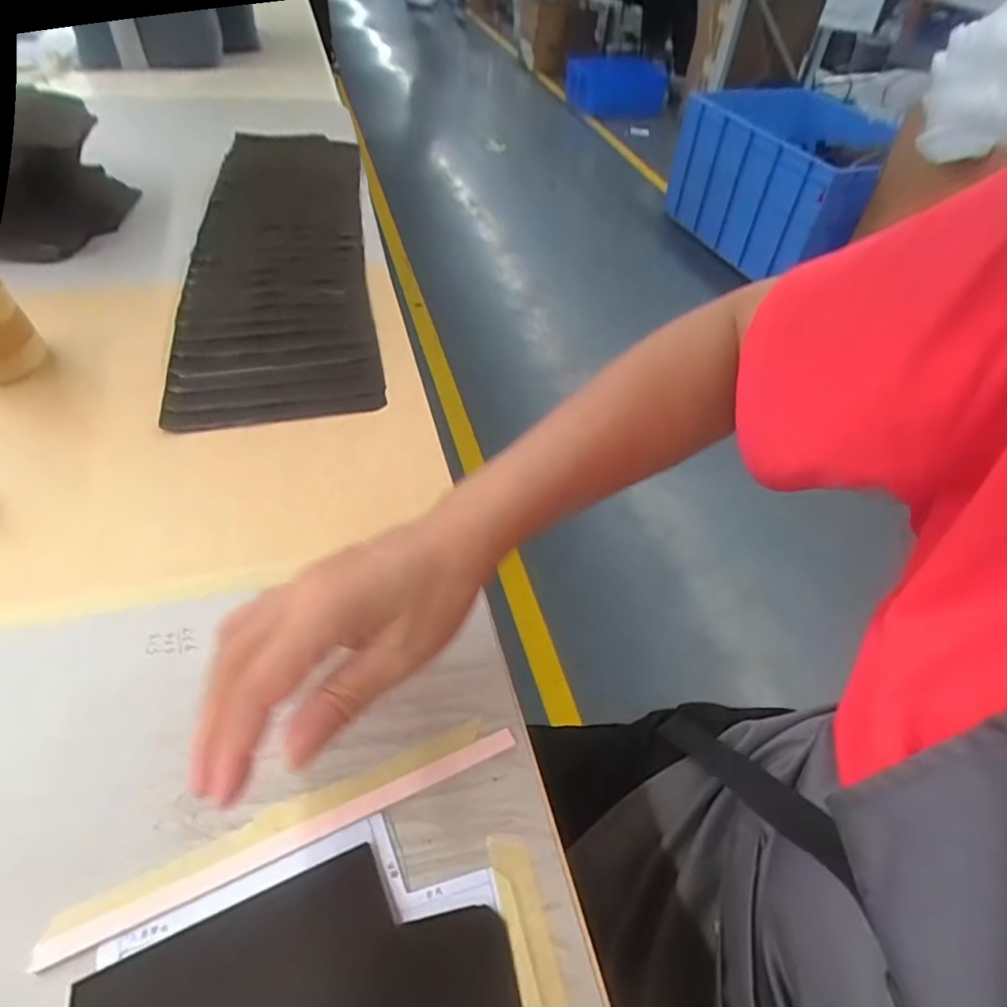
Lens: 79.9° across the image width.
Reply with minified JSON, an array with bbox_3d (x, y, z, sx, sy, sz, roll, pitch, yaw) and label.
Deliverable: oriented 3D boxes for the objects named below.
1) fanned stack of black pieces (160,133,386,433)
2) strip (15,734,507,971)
[{"bbox_3d":[-0.241,-0.293,0.664,0.172,0.018,0.606,-6,50,-10],"label":"fanned stack of black pieces"},{"bbox_3d":[-0.095,0.155,0.284,0.219,0.004,0.011,-18,52,-19],"label":"strip"}]

